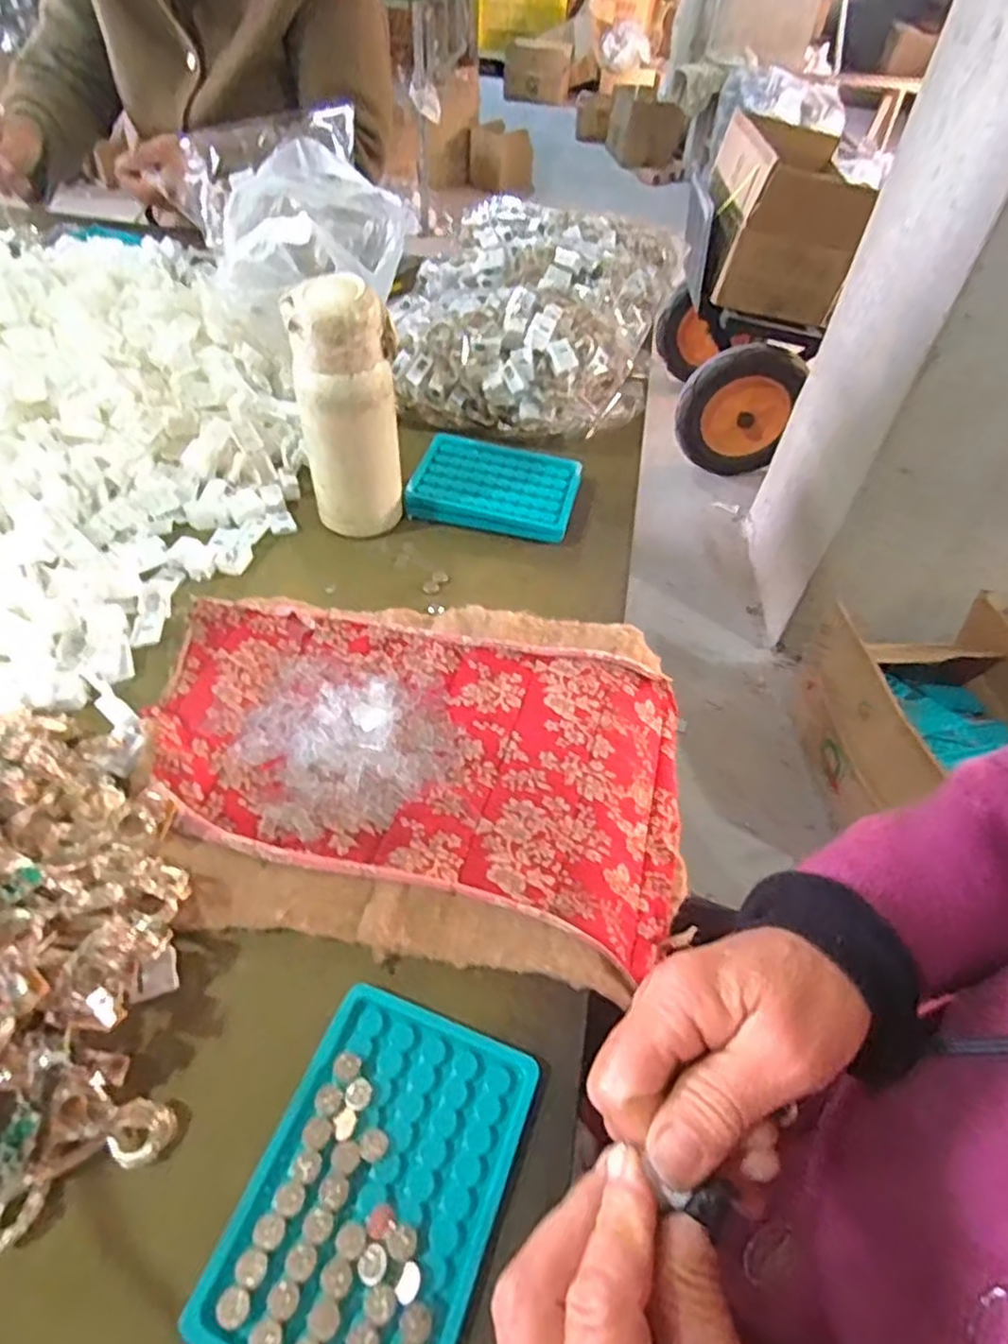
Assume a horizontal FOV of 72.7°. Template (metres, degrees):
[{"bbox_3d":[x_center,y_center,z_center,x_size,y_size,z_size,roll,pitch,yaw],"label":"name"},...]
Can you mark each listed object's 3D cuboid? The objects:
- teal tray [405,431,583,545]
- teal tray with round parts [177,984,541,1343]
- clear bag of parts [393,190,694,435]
[{"bbox_3d":[-0.007,-0.158,0.574,0.133,0.018,0.097,11,50,5],"label":"teal tray"},{"bbox_3d":[-0.051,0.207,0.277,0.096,0.013,0.129,19,51,11],"label":"teal tray with round parts"},{"bbox_3d":[0.033,-0.376,0.697,0.253,0.083,0.339,12,50,6],"label":"clear bag of parts"}]

